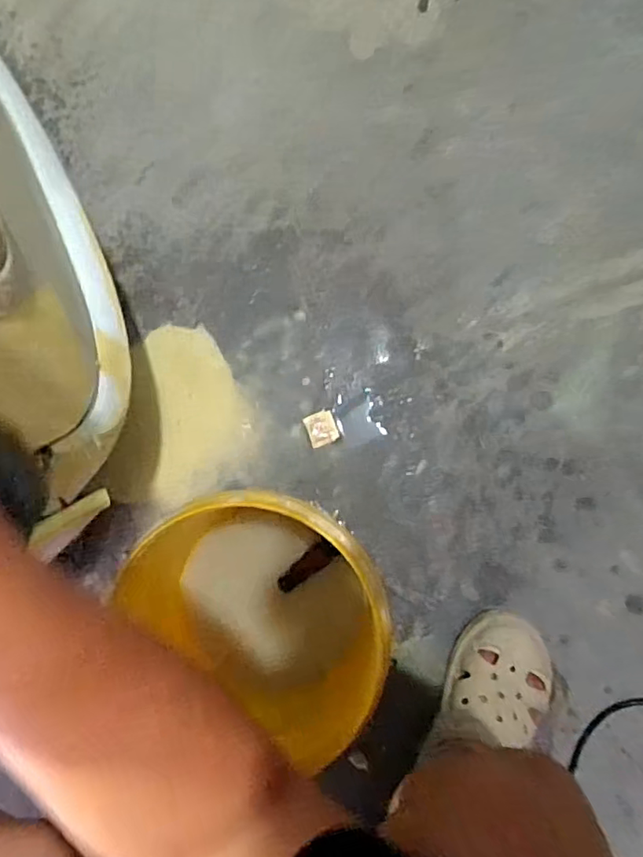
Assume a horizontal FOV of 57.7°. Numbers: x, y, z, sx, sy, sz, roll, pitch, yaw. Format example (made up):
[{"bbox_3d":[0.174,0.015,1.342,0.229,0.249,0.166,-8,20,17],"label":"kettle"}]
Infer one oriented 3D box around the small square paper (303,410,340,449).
[{"bbox_3d":[0.000,0.000,0.792,0.041,0.004,0.044,-20,91,7],"label":"small square paper"}]

